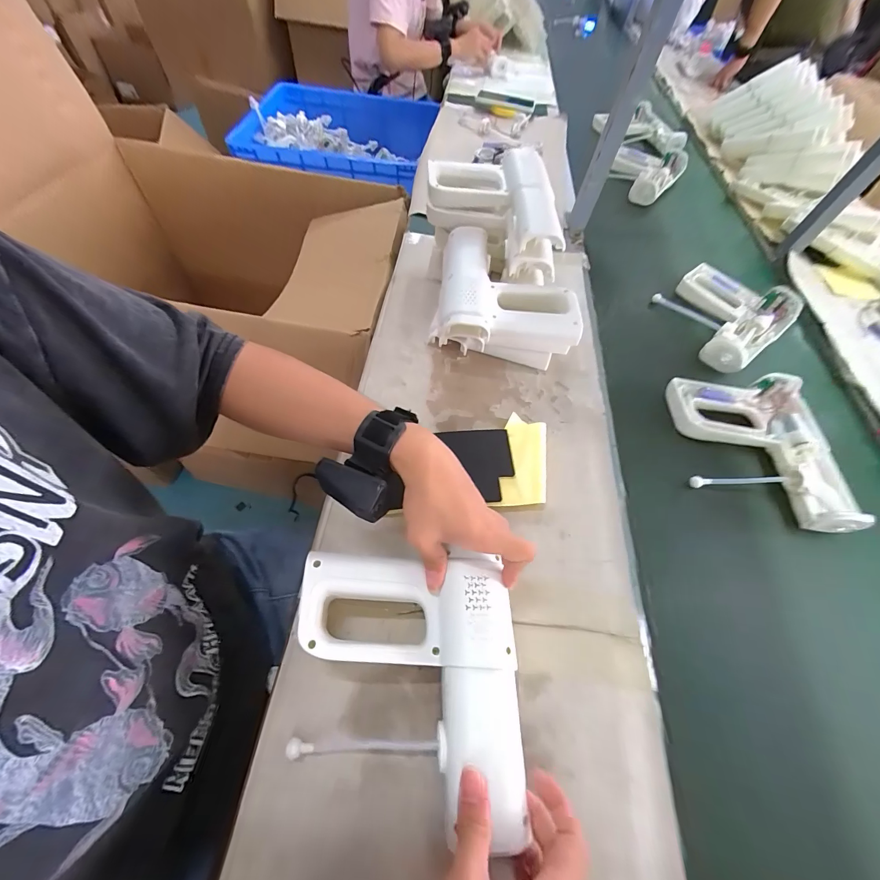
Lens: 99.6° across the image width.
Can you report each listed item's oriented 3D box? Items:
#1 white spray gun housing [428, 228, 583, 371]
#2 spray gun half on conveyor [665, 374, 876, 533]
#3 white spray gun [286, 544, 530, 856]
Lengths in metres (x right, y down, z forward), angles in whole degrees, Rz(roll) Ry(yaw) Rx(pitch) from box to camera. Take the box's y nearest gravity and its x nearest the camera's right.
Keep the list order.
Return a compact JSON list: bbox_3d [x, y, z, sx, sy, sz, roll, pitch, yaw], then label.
[{"bbox_3d":[0.085,-0.208,0.544,0.191,0.095,0.199,2,59,-3],"label":"white spray gun housing"},{"bbox_3d":[0.413,0.009,0.484,0.182,0.042,0.203,6,59,0],"label":"spray gun half on conveyor"},{"bbox_3d":[-0.027,0.197,0.310,0.176,0.057,0.189,0,59,-4],"label":"white spray gun"}]

